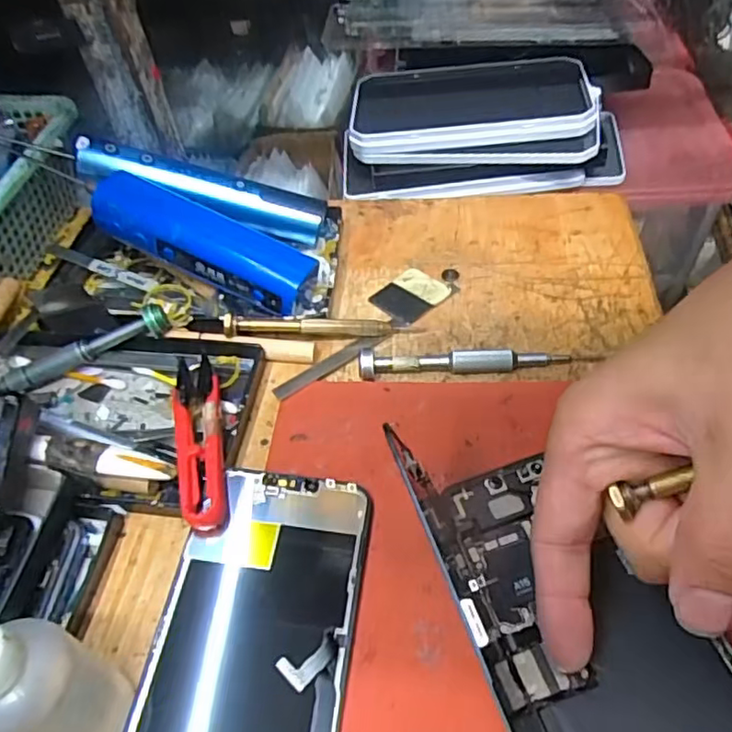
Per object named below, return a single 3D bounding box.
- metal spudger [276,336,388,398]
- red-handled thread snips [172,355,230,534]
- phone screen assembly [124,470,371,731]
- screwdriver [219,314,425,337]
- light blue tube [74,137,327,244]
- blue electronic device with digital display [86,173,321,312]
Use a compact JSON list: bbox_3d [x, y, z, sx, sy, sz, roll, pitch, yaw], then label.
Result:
[{"bbox_3d":[-0.019,-0.002,0.335,0.070,0.004,0.009,-32,55,-21],"label":"metal spudger"},{"bbox_3d":[-0.080,0.031,0.291,0.022,0.011,0.104,-12,50,-5],"label":"red-handled thread snips"},{"bbox_3d":[-0.045,0.112,0.229,0.073,0.005,0.156,4,50,8],"label":"phone screen assembly"},{"bbox_3d":[-0.024,-0.022,0.342,0.109,0.015,0.008,-4,50,2],"label":"screwdriver"},{"bbox_3d":[-0.102,-0.112,0.385,0.152,0.021,0.024,15,49,-10],"label":"light blue tube"},{"bbox_3d":[-0.093,-0.071,0.347,0.126,0.029,0.031,25,52,1],"label":"blue electronic device with digital display"}]

